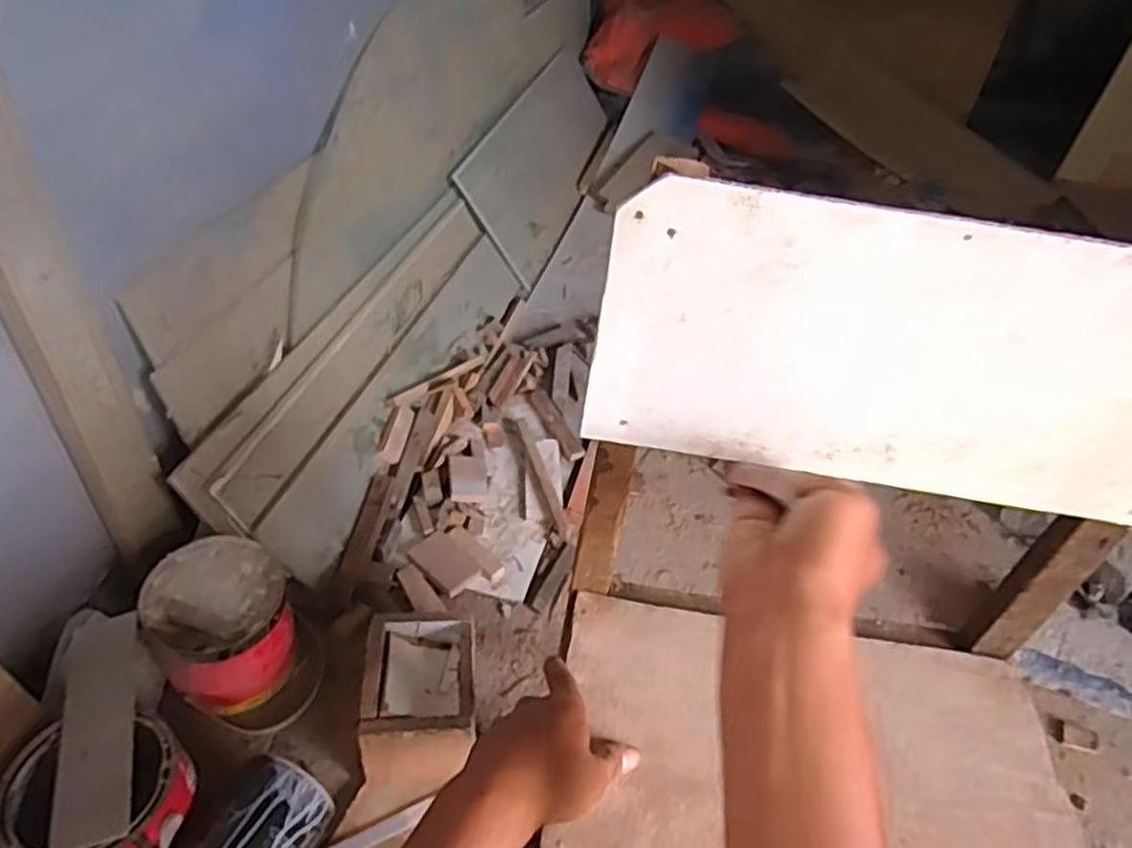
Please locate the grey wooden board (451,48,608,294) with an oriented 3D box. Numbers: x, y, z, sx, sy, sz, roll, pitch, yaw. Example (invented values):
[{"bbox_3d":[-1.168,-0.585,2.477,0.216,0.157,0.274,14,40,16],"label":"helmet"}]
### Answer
[{"bbox_3d":[-0.044,-0.682,1.872,0.010,0.278,0.891,-20,32,34],"label":"grey wooden board"}]

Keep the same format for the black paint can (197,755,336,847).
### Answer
[{"bbox_3d":[-0.311,0.416,0.744,0.108,0.087,0.129,19,43,12],"label":"black paint can"}]

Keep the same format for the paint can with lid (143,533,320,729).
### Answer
[{"bbox_3d":[-0.398,0.259,0.899,0.166,0.164,0.184,-28,52,-33],"label":"paint can with lid"}]

